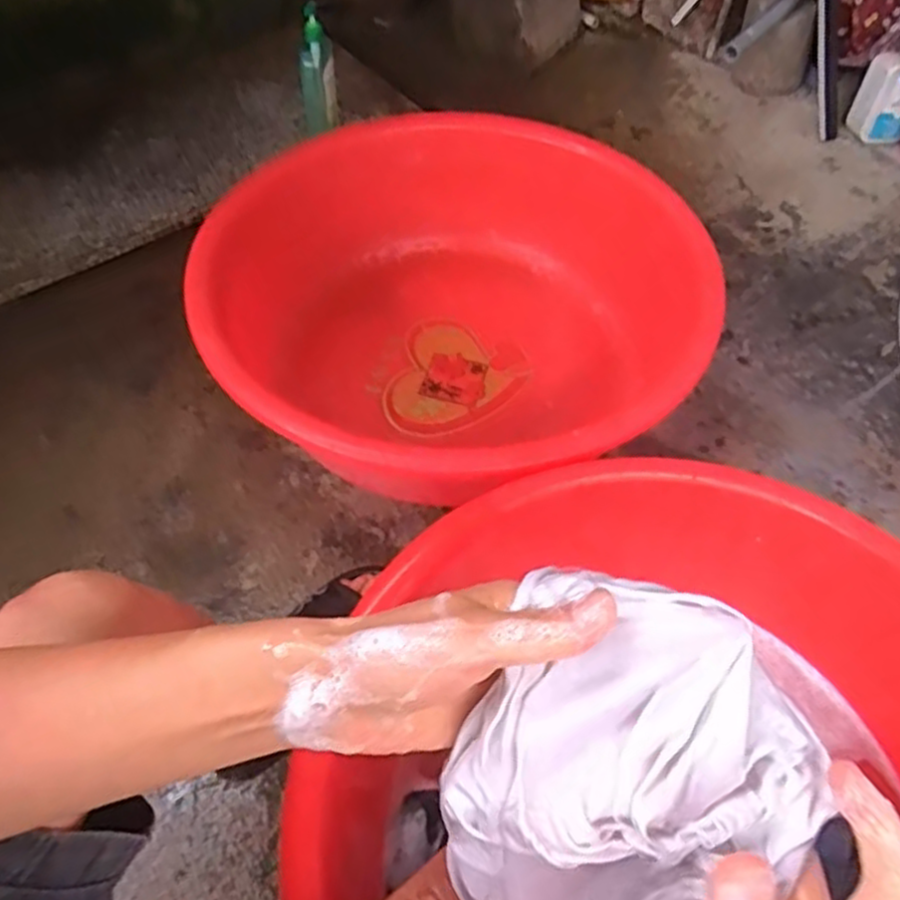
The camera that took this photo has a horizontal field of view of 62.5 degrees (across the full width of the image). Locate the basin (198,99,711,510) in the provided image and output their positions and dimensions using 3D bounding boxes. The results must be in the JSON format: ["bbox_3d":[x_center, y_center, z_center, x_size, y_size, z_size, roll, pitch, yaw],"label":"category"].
[{"bbox_3d":[-0.031,-0.200,0.993,0.545,0.239,0.607,-4,54,-4],"label":"basin"}]

